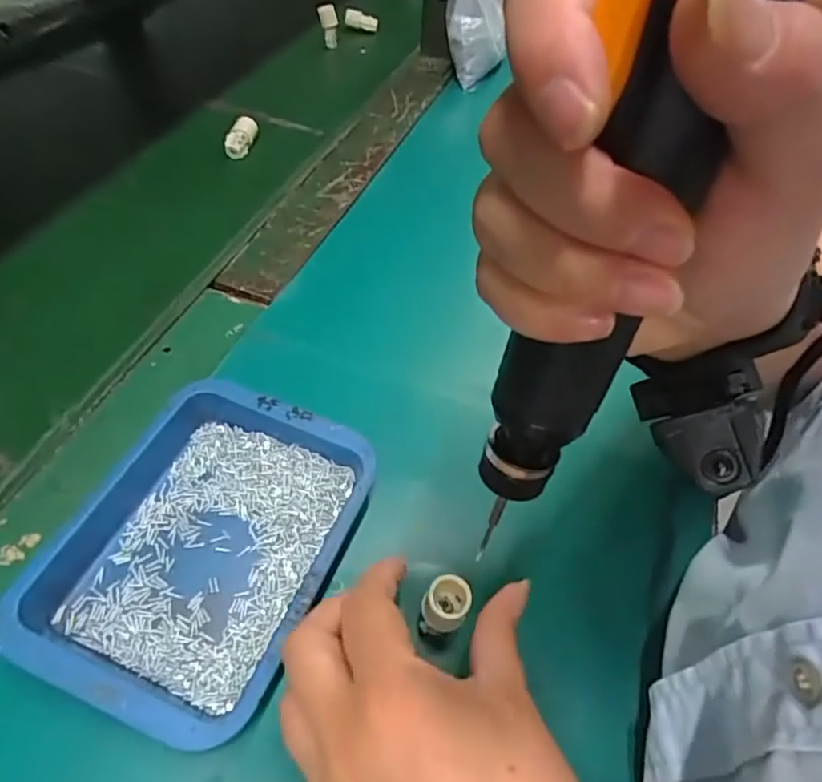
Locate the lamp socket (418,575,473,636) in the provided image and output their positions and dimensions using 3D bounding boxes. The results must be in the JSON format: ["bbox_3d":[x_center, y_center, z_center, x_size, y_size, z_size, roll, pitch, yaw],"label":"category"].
[{"bbox_3d":[0.015,0.098,0.258,0.020,0.025,0.022,3,52,-3],"label":"lamp socket"}]

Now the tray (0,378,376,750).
[{"bbox_3d":[-0.099,0.072,0.281,0.122,0.026,0.156,20,53,10],"label":"tray"}]

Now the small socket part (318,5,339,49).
[{"bbox_3d":[-0.099,-0.436,0.688,0.022,0.043,0.028,-2,53,-7],"label":"small socket part"}]

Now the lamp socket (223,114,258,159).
[{"bbox_3d":[-0.156,-0.235,0.528,0.016,0.016,0.046,18,72,8],"label":"lamp socket"}]

